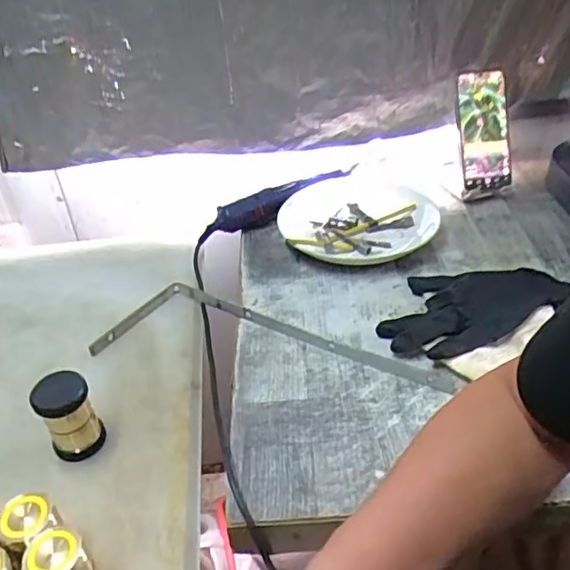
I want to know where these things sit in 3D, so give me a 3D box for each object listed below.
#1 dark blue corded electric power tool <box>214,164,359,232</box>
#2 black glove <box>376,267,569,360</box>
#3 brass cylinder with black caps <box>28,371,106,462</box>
[{"bbox_3d":[0.004,-0.122,0.810,0.216,0.028,0.034,-21,38,-20],"label":"dark blue corded electric power tool"},{"bbox_3d":[0.192,0.014,0.623,0.204,0.028,0.122,-22,39,-22],"label":"black glove"},{"bbox_3d":[-0.183,0.113,0.507,0.046,0.076,0.038,-23,41,-24],"label":"brass cylinder with black caps"}]

